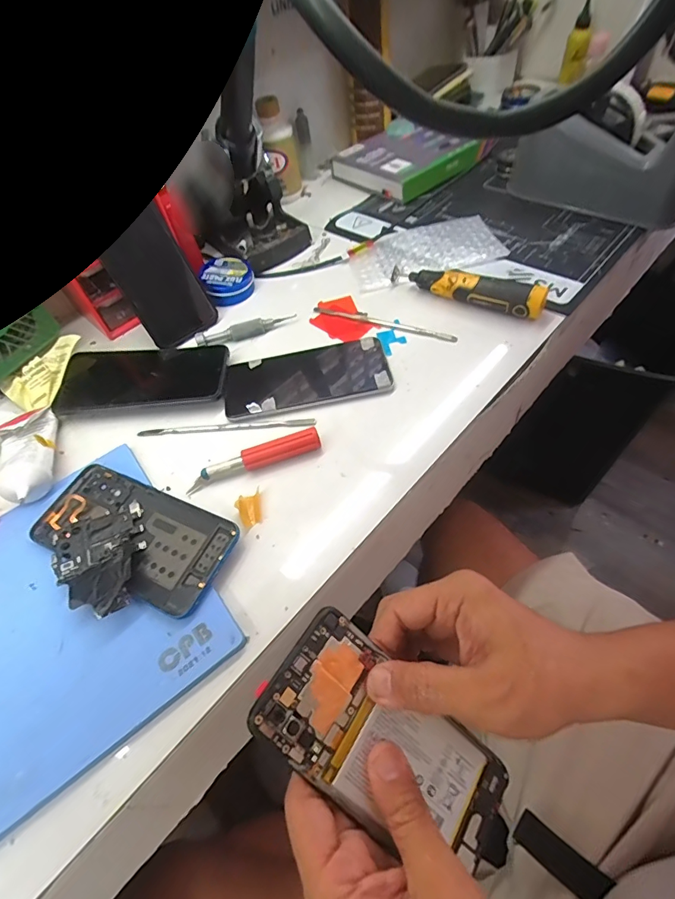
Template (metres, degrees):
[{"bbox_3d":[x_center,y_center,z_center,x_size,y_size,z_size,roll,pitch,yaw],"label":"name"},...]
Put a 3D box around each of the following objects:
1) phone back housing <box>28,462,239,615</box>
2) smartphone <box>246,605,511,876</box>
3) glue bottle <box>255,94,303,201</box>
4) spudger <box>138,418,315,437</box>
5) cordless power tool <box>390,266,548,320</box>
[{"bbox_3d":[-0.161,0.063,0.346,0.165,0.011,0.075,19,59,20],"label":"phone back housing"},{"bbox_3d":[0.034,0.166,0.246,0.164,0.006,0.073,41,62,-8],"label":"smartphone"},{"bbox_3d":[-0.079,-0.431,0.638,0.056,0.113,0.046,-23,55,-11],"label":"glue bottle"},{"bbox_3d":[-0.104,-0.021,0.410,0.167,0.006,0.008,-3,54,6],"label":"spudger"},{"bbox_3d":[0.135,-0.175,0.473,0.164,0.029,0.029,23,61,22],"label":"cordless power tool"}]

